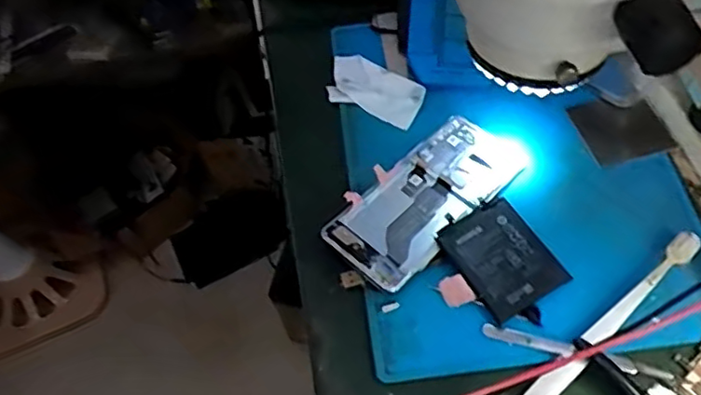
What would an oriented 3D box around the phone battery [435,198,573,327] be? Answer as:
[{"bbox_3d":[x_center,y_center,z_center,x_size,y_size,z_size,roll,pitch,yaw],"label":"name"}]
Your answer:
[{"bbox_3d":[0.108,0.043,0.447,0.062,0.004,0.078,-32,70,-14],"label":"phone battery"}]

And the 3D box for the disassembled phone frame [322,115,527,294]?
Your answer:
[{"bbox_3d":[0.061,-0.002,0.486,0.164,0.011,0.073,-41,61,-22],"label":"disassembled phone frame"}]

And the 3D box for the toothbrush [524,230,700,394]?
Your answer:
[{"bbox_3d":[0.172,0.083,0.414,0.184,0.017,0.015,-36,60,-19],"label":"toothbrush"}]

